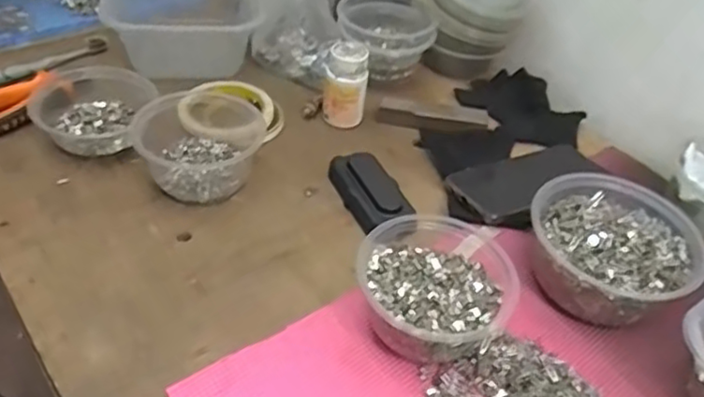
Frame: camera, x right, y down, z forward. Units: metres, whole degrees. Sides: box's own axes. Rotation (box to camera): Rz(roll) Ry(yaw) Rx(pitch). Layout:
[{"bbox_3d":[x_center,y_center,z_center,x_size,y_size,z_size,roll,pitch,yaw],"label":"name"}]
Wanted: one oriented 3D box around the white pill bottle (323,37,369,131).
[{"bbox_3d":[-0.006,-0.121,0.688,0.044,0.080,0.040,8,43,1],"label":"white pill bottle"}]

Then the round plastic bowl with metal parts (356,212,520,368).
[{"bbox_3d":[0.062,0.072,0.491,0.121,0.060,0.111,4,43,-4],"label":"round plastic bowl with metal parts"}]

